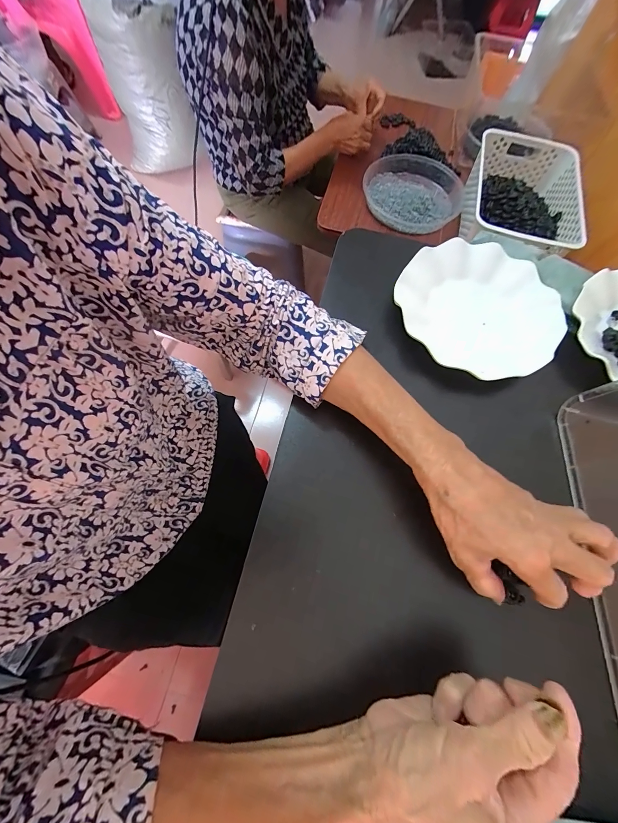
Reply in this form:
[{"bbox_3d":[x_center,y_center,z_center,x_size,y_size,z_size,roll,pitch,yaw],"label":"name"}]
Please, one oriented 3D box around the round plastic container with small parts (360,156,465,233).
[{"bbox_3d":[0.248,-0.529,0.740,0.236,0.043,0.243,14,69,2],"label":"round plastic container with small parts"}]

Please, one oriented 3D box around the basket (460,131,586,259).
[{"bbox_3d":[0.451,-0.457,0.659,0.220,0.098,0.318,21,70,5],"label":"basket"}]

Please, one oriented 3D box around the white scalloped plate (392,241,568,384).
[{"bbox_3d":[0.191,-0.125,0.361,0.176,0.034,0.170,1,69,-3],"label":"white scalloped plate"}]

